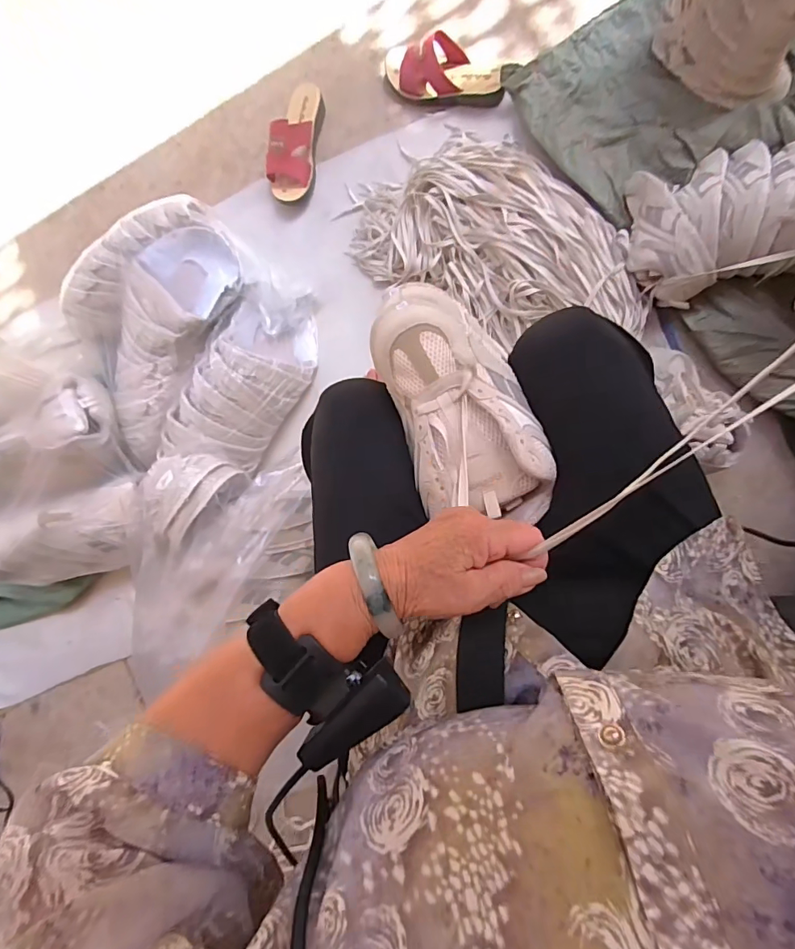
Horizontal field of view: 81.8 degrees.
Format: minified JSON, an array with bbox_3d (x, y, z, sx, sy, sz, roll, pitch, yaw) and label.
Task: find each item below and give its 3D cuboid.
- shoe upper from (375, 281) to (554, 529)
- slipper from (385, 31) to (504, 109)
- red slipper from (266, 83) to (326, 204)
[{"bbox_3d":[0.051,-0.065,0.392,0.111,0.066,0.227,-19,87,7],"label":"shoe upper"},{"bbox_3d":[0.083,-0.739,0.842,0.234,0.074,0.081,16,92,8],"label":"slipper"},{"bbox_3d":[-0.201,-0.643,0.885,0.087,0.063,0.222,7,91,8],"label":"red slipper"}]

